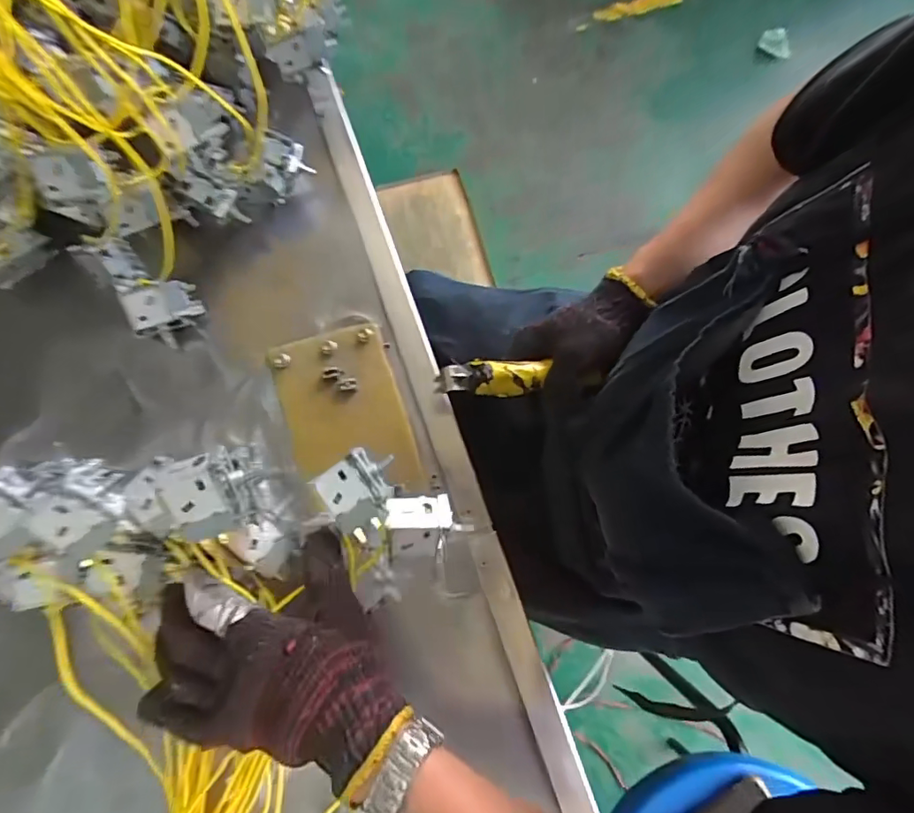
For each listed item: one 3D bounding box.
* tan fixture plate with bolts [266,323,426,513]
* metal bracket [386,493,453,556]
[{"bbox_3d":[-0.094,0.008,0.438,0.094,0.019,0.153,-18,80,-5],"label":"tan fixture plate with bolts"},{"bbox_3d":[-0.023,0.074,0.321,0.039,0.019,0.035,-4,79,-2],"label":"metal bracket"}]

